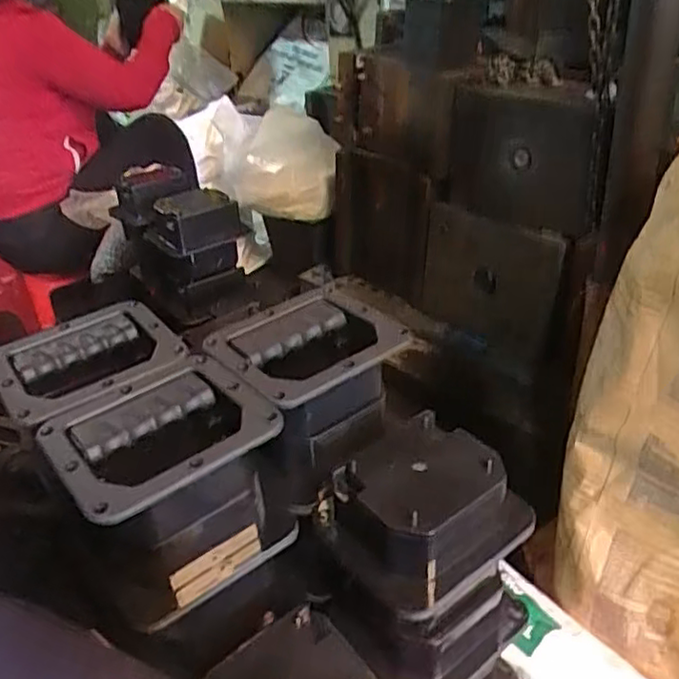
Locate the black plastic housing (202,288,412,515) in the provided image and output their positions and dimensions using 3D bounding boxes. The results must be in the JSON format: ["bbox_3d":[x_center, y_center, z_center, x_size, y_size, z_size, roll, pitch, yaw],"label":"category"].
[{"bbox_3d":[-0.024,0.048,0.608,0.146,0.119,0.146,-27,38,-31],"label":"black plastic housing"}]

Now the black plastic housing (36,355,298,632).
[{"bbox_3d":[-0.130,0.117,0.522,0.152,0.129,0.147,-26,38,-30],"label":"black plastic housing"}]

